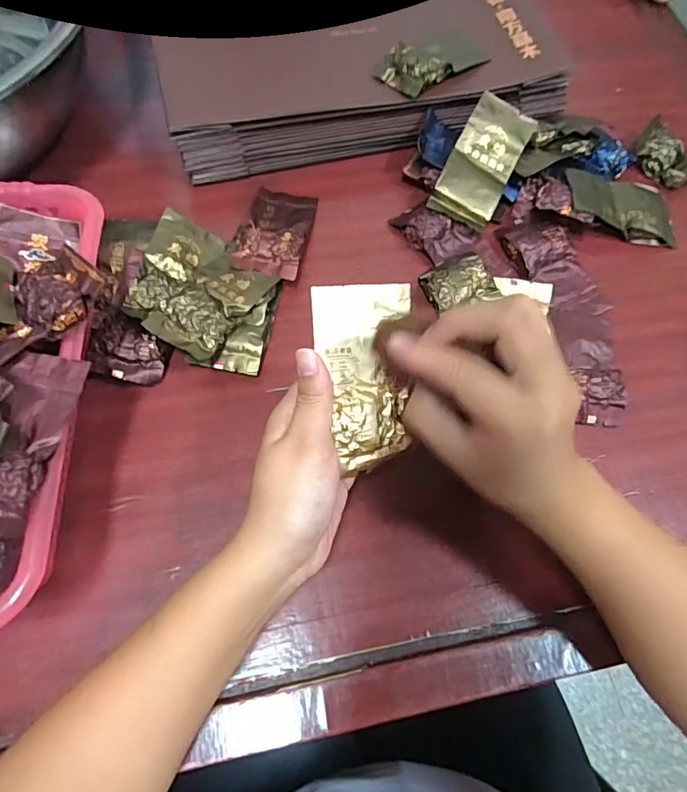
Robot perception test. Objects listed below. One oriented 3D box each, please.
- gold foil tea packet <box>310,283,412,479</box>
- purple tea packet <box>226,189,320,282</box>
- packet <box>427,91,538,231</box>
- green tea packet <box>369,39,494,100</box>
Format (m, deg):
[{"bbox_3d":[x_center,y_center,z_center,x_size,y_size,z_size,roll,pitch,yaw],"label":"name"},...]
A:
[{"bbox_3d":[0.015,-0.010,0.292,0.055,0.018,0.109,-8,100,-7],"label":"gold foil tea packet"},{"bbox_3d":[-0.060,-0.149,0.444,0.059,0.019,0.115,7,49,0],"label":"purple tea packet"},{"bbox_3d":[0.126,-0.212,0.455,0.056,0.020,0.113,27,86,9],"label":"packet"},{"bbox_3d":[0.088,-0.320,0.473,0.106,0.014,0.056,-27,71,-14],"label":"green tea packet"}]

